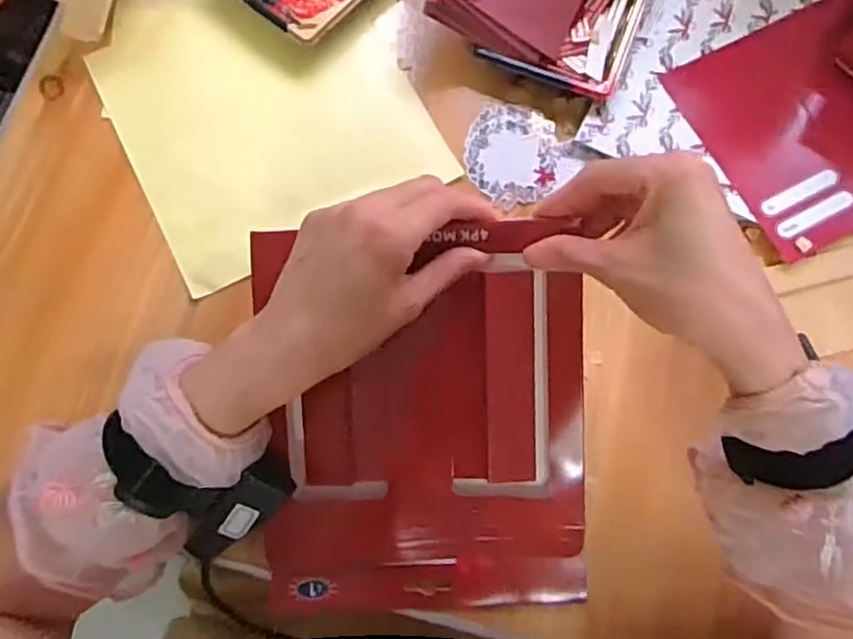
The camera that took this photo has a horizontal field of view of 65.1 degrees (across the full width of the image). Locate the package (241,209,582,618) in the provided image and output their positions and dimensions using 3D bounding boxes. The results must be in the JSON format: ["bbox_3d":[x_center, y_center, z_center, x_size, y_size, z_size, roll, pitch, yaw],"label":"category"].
[{"bbox_3d":[-0.003,0.063,0.405,0.190,0.019,0.231,-2,98,4],"label":"package"}]

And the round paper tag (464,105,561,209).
[{"bbox_3d":[0.064,-0.124,0.503,0.068,0.004,0.082,9,74,1],"label":"round paper tag"}]

